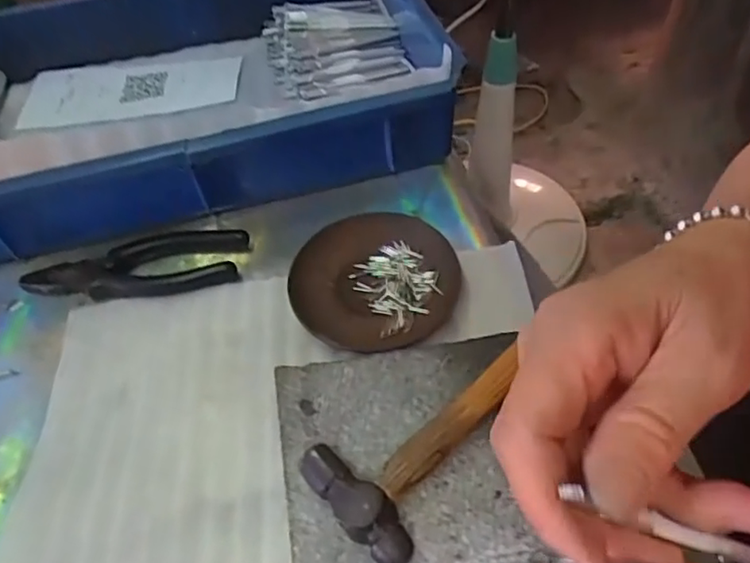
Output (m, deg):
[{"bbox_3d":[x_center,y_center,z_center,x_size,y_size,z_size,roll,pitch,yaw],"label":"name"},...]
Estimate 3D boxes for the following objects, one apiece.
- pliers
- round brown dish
[{"bbox_3d":[-0.179,-0.012,0.452,0.163,0.018,0.049,-4,53,2],"label":"pliers"},{"bbox_3d":[0.000,-0.003,0.422,0.114,0.014,0.108,-3,53,3],"label":"round brown dish"}]

